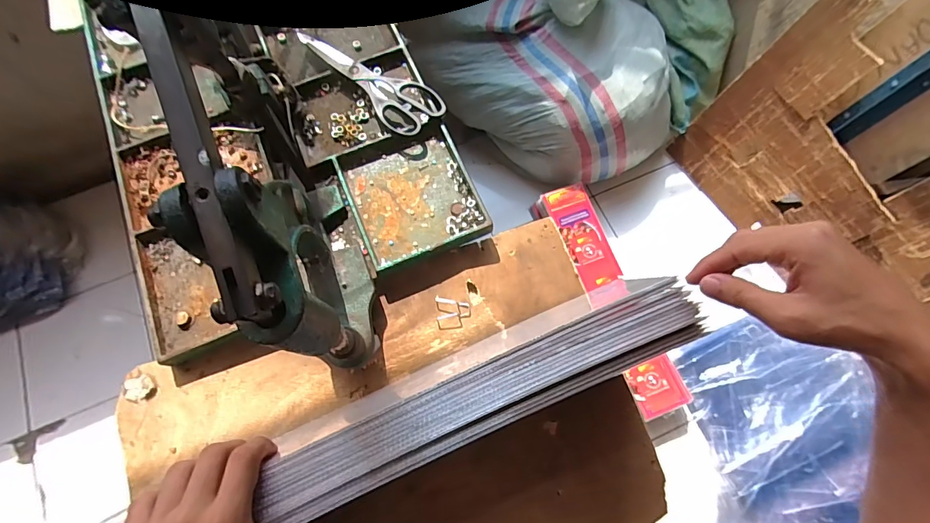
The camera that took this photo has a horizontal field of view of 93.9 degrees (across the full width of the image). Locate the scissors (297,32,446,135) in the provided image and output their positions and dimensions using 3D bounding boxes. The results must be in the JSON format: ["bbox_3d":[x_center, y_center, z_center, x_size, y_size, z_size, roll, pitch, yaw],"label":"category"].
[{"bbox_3d":[-0.106,-0.219,0.500,0.066,0.010,0.191,-41,76,-11],"label":"scissors"}]

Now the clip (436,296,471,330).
[{"bbox_3d":[-0.012,0.052,0.452,0.035,0.004,0.035,-4,72,-1],"label":"clip"}]

